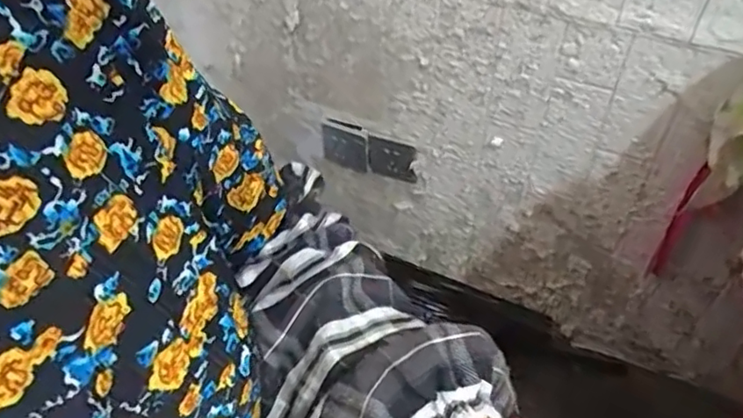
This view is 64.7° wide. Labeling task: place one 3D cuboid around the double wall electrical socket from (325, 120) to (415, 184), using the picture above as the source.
[{"bbox_3d":[-0.006,-0.099,1.006,0.170,0.099,0.006,16,52,20],"label":"double wall electrical socket"}]

